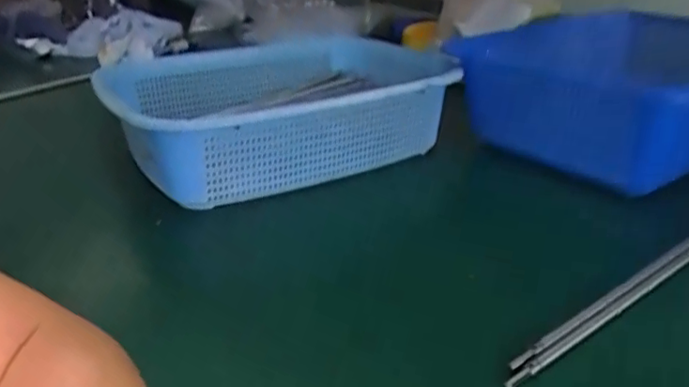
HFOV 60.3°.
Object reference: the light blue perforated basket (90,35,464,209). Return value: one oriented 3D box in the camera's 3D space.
[{"bbox_3d":[-0.068,-0.088,0.609,0.313,0.095,0.254,-13,29,-24],"label":"light blue perforated basket"}]

